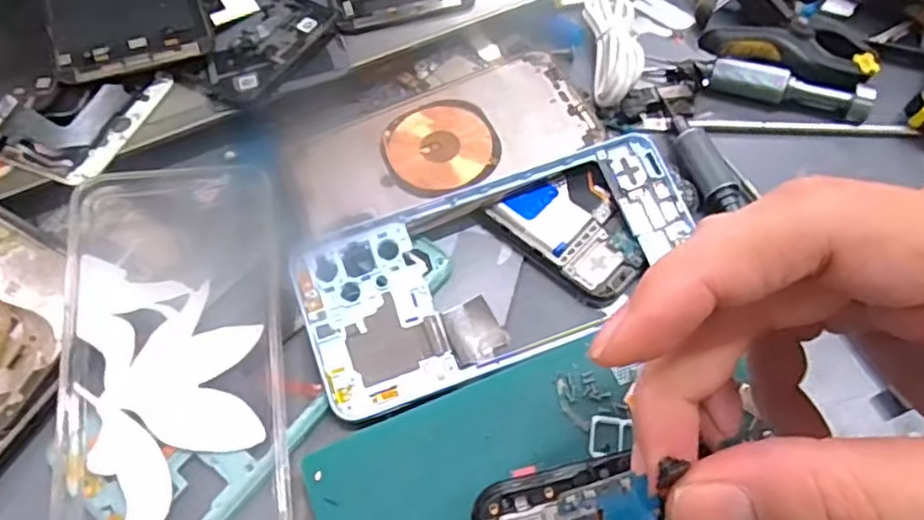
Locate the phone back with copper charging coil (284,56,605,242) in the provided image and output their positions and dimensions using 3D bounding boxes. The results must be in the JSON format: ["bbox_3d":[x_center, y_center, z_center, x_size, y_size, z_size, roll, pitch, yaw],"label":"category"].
[{"bbox_3d":[-0.011,-0.054,0.308,0.136,0.008,0.062,-20,60,-9],"label":"phone back with copper charging coil"}]

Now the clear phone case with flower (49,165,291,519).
[{"bbox_3d":[-0.115,0.028,0.266,0.084,0.016,0.173,-10,59,-3],"label":"clear phone case with flower"}]

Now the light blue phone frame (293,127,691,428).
[{"bbox_3d":[0.017,0.001,0.278,0.164,0.010,0.074,-21,60,-9],"label":"light blue phone frame"}]

